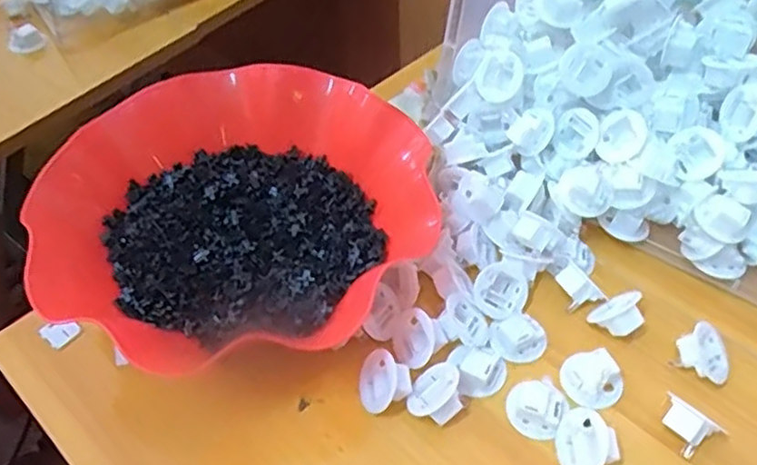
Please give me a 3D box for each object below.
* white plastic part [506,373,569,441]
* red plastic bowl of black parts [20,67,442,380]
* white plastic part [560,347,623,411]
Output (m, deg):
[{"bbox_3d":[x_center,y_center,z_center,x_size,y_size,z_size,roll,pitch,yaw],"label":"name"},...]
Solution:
[{"bbox_3d":[0.082,0.091,0.344,0.028,0.012,0.030,-1,48,1],"label":"white plastic part"},{"bbox_3d":[-0.077,-0.011,0.386,0.216,0.068,0.193,-2,48,1],"label":"red plastic bowl of black parts"},{"bbox_3d":[0.114,0.079,0.356,0.030,0.013,0.030,-21,59,16],"label":"white plastic part"}]

